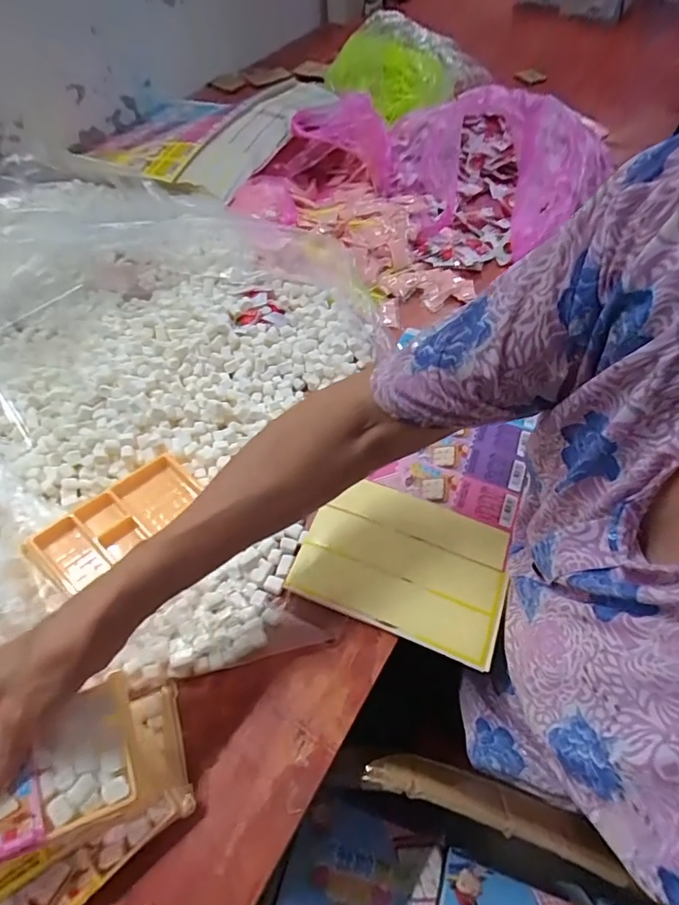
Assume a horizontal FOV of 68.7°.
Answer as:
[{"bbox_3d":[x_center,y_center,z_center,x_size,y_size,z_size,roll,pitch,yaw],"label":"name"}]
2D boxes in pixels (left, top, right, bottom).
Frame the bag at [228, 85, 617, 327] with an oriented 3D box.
[{"bbox_3d":[0.129,-0.394,0.714,0.414,0.100,0.448,33,63,23],"label":"bag"}]

